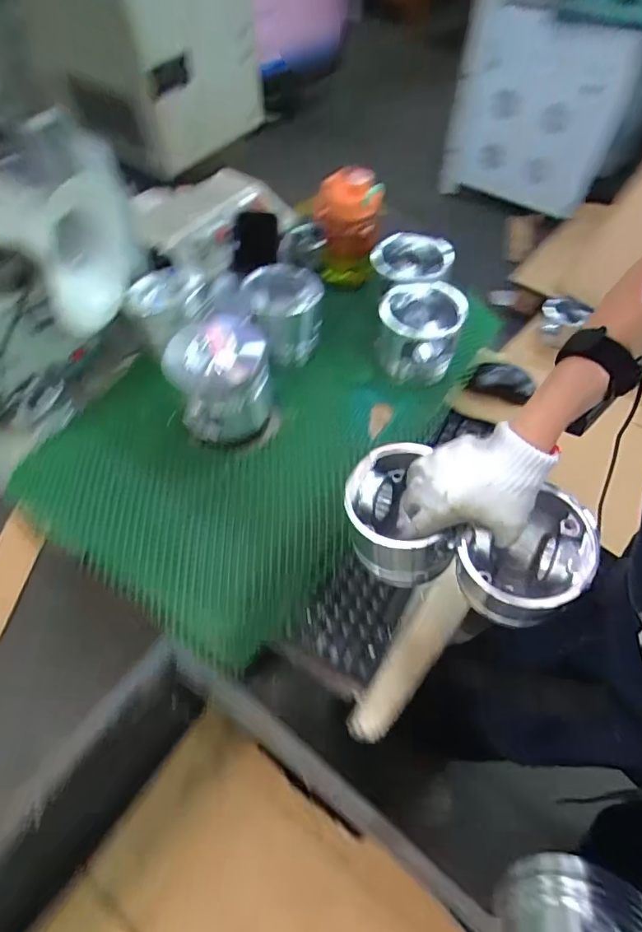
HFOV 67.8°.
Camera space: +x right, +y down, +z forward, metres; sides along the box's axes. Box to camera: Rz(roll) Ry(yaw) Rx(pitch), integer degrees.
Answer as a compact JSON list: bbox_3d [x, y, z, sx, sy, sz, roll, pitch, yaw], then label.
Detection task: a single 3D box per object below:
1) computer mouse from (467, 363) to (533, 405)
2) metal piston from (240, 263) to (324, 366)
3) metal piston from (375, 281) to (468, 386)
[{"bbox_3d":[0.284,-0.135,0.758,0.106,0.025,0.065,7,56,4],"label":"computer mouse"},{"bbox_3d":[-0.052,-0.216,0.697,0.115,0.104,0.093,-6,56,-5],"label":"metal piston"},{"bbox_3d":[0.143,-0.193,0.703,0.108,0.103,0.110,2,56,1],"label":"metal piston"}]

